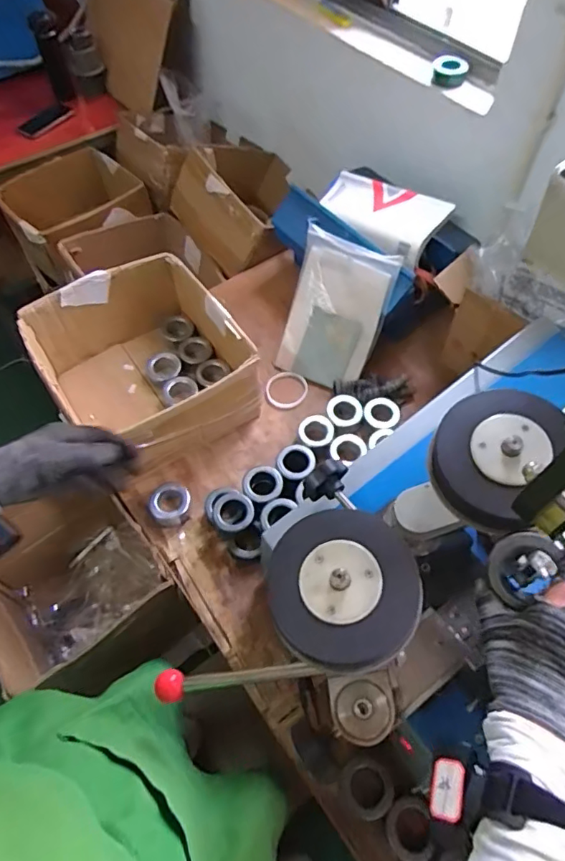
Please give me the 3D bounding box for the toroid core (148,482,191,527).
[{"bbox_3d":[-0.197,0.129,0.916,0.065,0.037,0.071,0,59,1],"label":"toroid core"}]

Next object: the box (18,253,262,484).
[{"bbox_3d":[-0.248,-0.119,0.975,0.327,0.182,0.337,-29,62,-16],"label":"box"}]

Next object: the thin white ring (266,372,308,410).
[{"bbox_3d":[0.008,-0.084,1.067,0.082,0.007,0.093,36,65,20],"label":"thin white ring"}]

